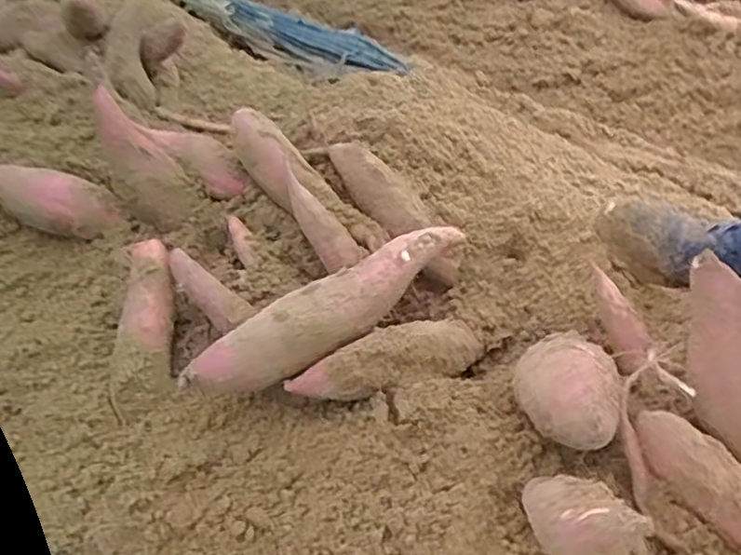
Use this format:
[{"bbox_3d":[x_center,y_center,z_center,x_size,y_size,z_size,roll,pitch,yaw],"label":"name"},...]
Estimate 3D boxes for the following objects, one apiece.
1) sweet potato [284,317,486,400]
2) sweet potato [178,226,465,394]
[{"bbox_3d":[0.022,0.077,0.646,0.191,0.057,0.066,-19,43,-23],"label":"sweet potato"},{"bbox_3d":[-0.031,0.025,0.658,0.300,0.062,0.062,-23,45,-27],"label":"sweet potato"}]

